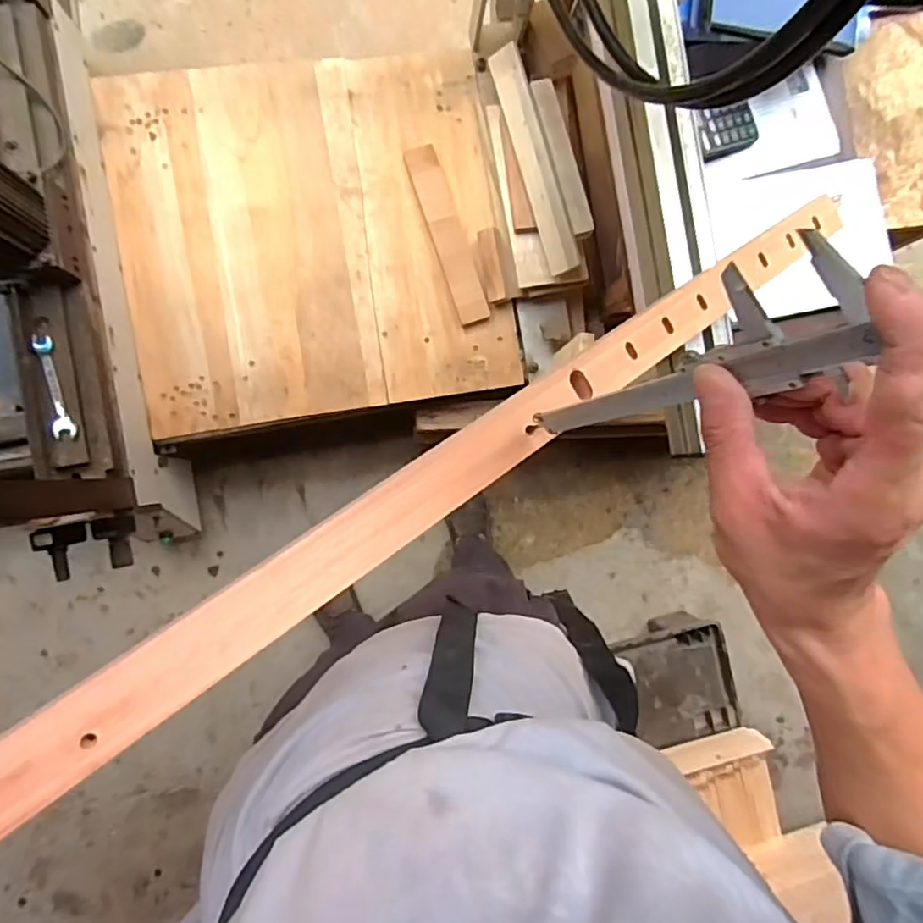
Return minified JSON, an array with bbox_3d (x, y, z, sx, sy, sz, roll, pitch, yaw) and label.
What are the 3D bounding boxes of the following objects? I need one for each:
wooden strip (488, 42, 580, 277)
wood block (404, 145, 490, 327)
[{"bbox_3d":[0.138,-0.569,1.119,0.064,0.025,0.426,-16,93,25],"label":"wooden strip"},{"bbox_3d":[-0.026,-0.451,1.183,0.067,0.016,0.359,-19,92,-6],"label":"wood block"}]

